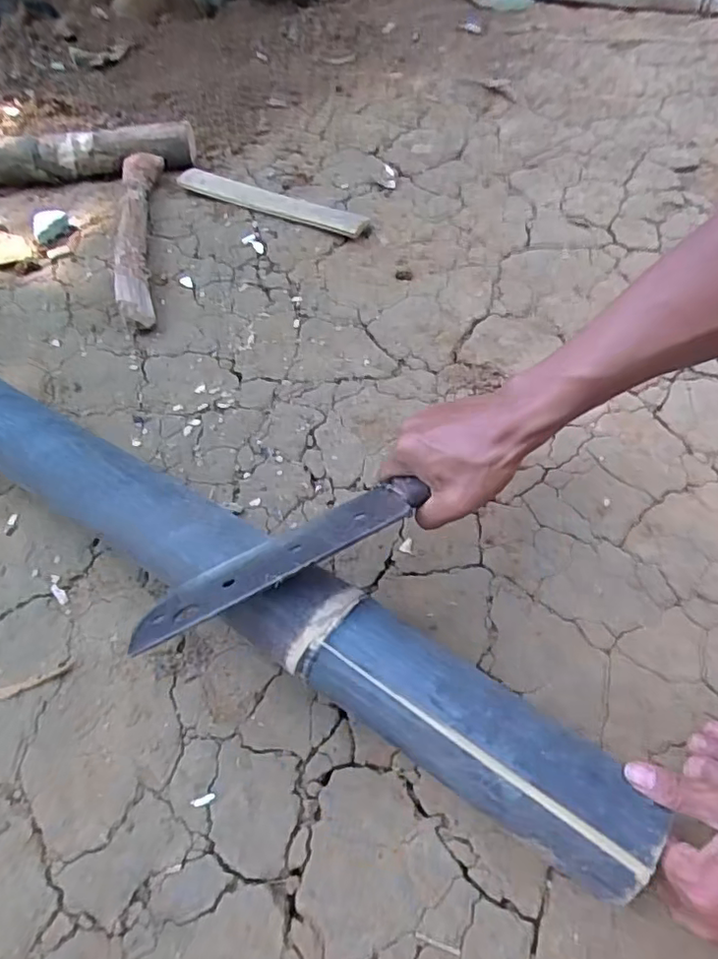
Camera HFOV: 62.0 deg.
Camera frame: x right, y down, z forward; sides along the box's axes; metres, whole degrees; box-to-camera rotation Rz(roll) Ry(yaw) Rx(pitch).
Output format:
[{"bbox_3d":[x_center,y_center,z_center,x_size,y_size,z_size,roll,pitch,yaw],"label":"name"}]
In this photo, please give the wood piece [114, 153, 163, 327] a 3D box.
[{"bbox_3d":[-0.302,-0.345,0.828,0.054,0.049,0.381,-11,55,-3],"label":"wood piece"}]

